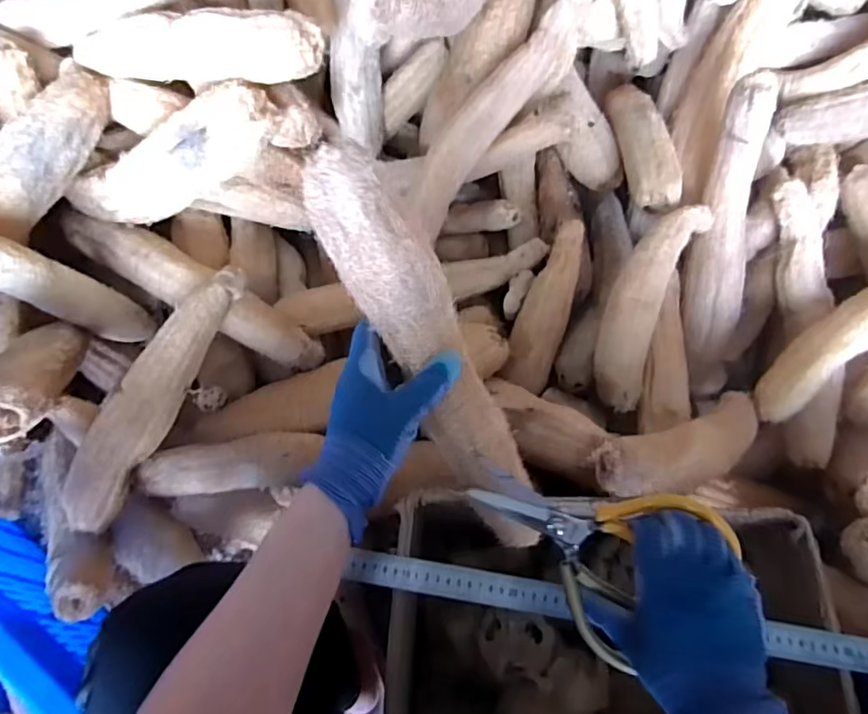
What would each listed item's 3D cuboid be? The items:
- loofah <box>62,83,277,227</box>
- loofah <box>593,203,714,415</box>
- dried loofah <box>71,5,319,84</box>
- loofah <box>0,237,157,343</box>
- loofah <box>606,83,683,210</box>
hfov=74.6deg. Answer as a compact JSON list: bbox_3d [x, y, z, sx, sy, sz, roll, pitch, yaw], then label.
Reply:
[{"bbox_3d":[-0.355,-0.252,0.758,0.346,0.085,0.080,-14,62,29],"label":"loofah"},{"bbox_3d":[0.275,-0.071,0.743,0.088,0.054,0.283,21,92,8],"label":"loofah"},{"bbox_3d":[-0.314,-0.395,0.731,0.390,0.074,0.053,13,65,26],"label":"dried loofah"},{"bbox_3d":[-0.487,-0.084,0.733,0.051,0.262,0.053,-16,65,19],"label":"loofah"},{"bbox_3d":[0.300,-0.318,0.823,0.067,0.047,0.290,1,53,0],"label":"loofah"}]

